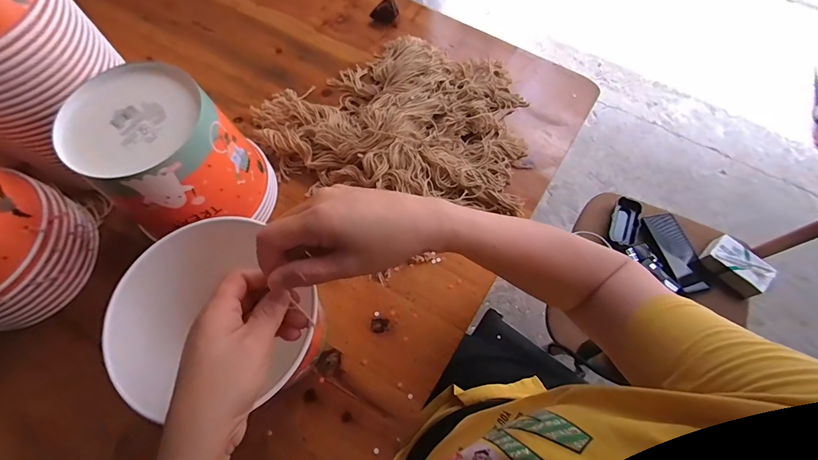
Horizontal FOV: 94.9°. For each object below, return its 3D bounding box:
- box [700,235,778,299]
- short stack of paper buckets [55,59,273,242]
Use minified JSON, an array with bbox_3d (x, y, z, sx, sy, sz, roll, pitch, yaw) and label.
[{"bbox_3d":[0.649,0.071,0.743,0.060,0.047,0.112,-36,72,-15],"label":"box"},{"bbox_3d":[-0.245,-0.068,0.410,0.145,0.150,0.139,4,67,1],"label":"short stack of paper buckets"}]

